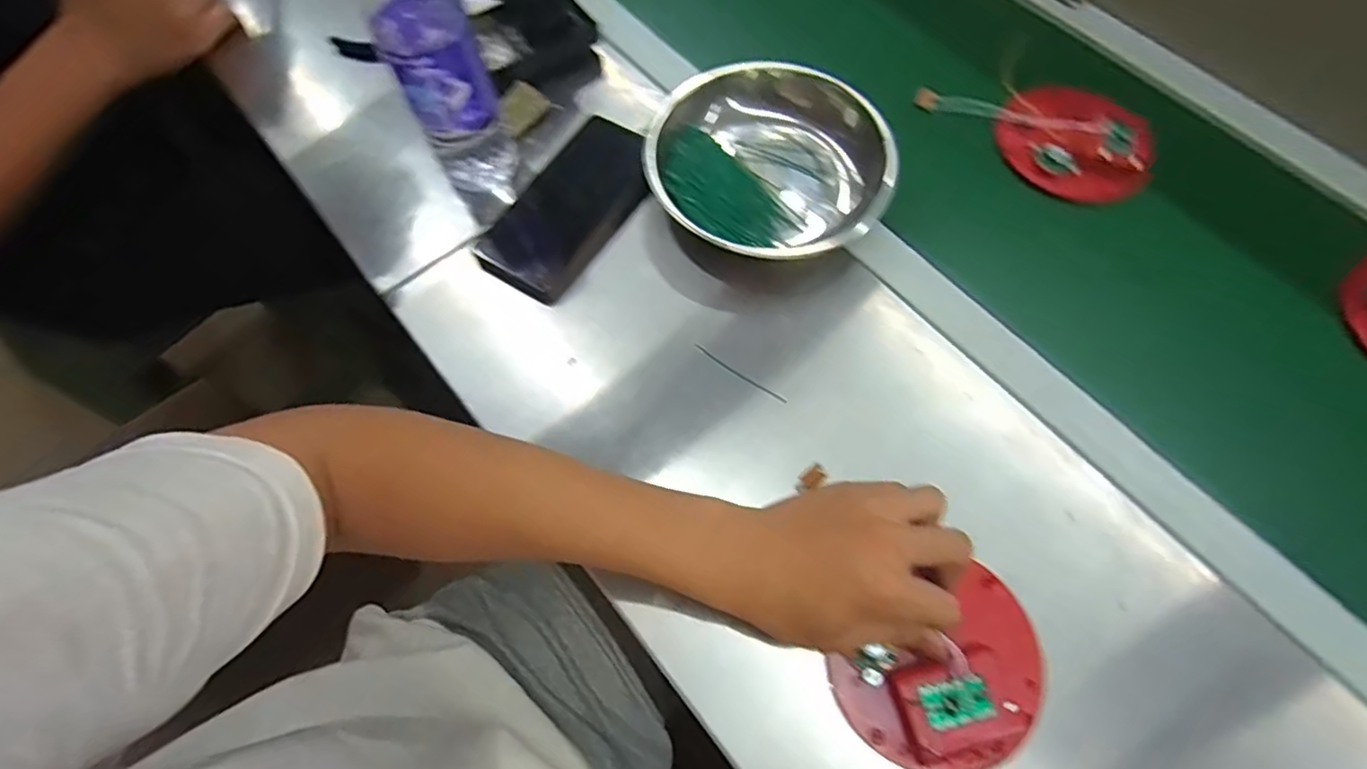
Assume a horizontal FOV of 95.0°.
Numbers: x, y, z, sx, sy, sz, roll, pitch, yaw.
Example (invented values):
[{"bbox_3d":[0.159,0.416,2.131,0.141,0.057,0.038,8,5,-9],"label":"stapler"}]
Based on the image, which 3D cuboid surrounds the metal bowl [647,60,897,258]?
[{"bbox_3d":[0.063,-0.170,0.484,0.188,0.054,0.164,30,70,12],"label":"metal bowl"}]

